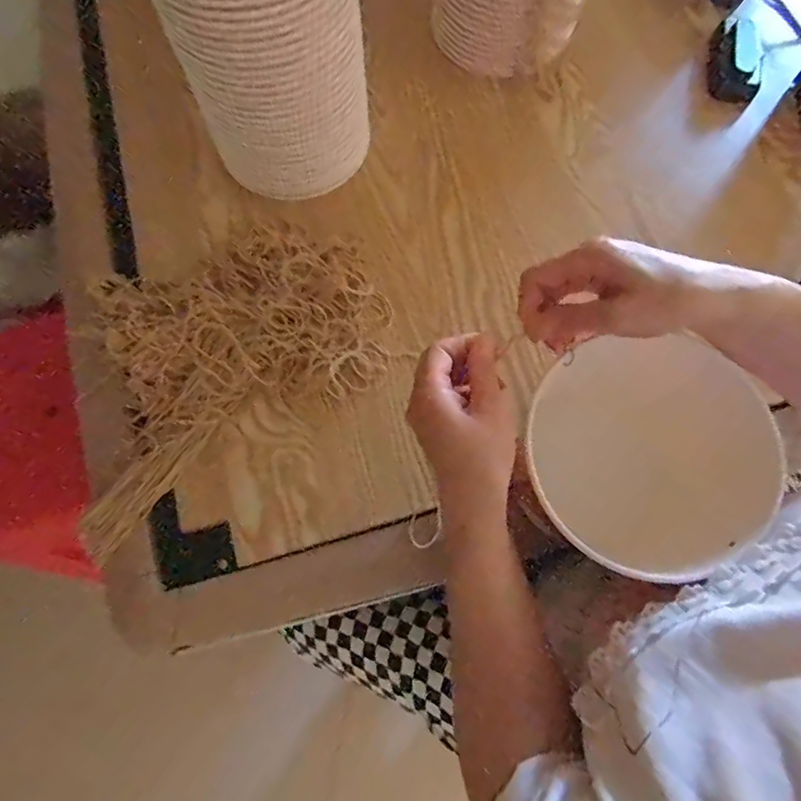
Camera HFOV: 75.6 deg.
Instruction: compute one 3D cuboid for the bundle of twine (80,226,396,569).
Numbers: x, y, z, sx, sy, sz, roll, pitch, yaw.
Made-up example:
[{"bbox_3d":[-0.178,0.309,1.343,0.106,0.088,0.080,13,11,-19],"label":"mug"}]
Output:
[{"bbox_3d":[-0.175,-0.046,0.476,0.328,0.033,0.205,-36,77,-11],"label":"bundle of twine"}]

